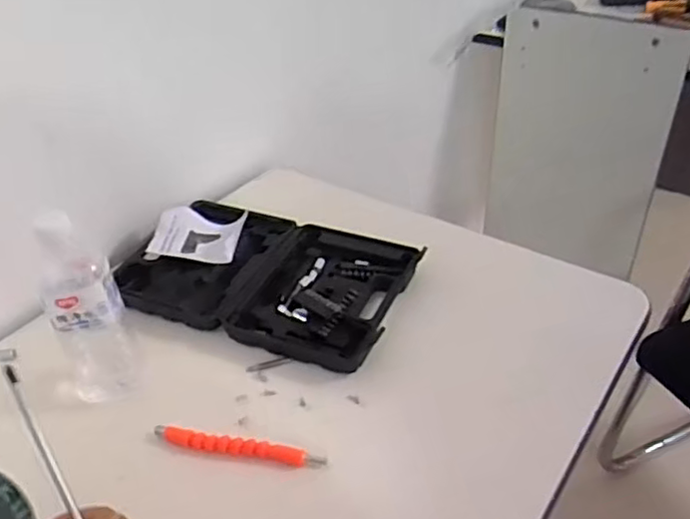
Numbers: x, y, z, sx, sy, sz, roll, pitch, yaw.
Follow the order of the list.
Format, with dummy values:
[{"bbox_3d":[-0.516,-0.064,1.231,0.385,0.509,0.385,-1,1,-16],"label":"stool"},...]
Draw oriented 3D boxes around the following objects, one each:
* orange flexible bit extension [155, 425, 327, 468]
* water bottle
[{"bbox_3d":[-0.101,0.177,0.618,0.168,0.009,0.018,5,38,11],"label":"orange flexible bit extension"},{"bbox_3d":[-0.252,0.048,0.632,0.072,0.196,0.068,-25,43,-26],"label":"water bottle"}]

